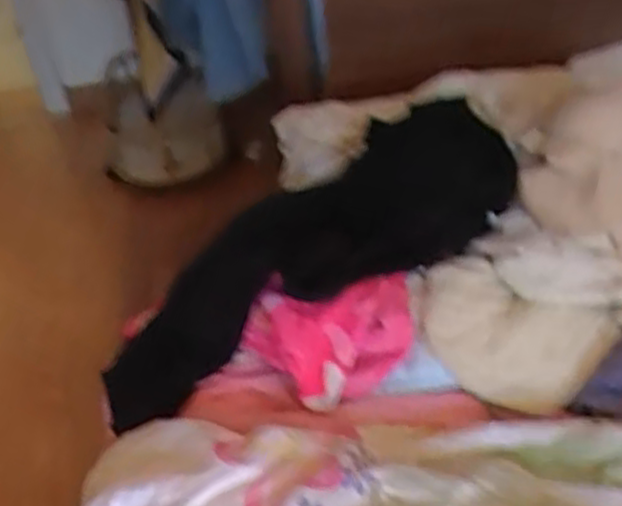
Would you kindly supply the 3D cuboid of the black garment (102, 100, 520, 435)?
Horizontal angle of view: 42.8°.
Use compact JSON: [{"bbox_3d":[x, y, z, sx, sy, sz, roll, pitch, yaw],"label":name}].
[{"bbox_3d":[-0.016,0.029,1.061,0.622,0.129,0.246,-33,39,5],"label":"black garment"}]

